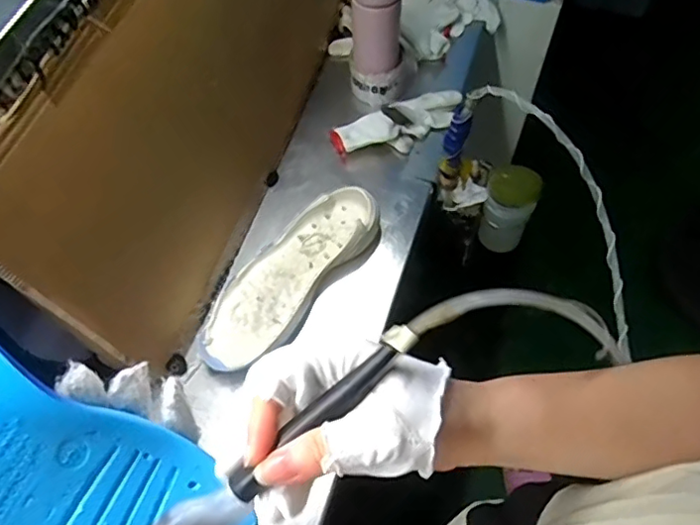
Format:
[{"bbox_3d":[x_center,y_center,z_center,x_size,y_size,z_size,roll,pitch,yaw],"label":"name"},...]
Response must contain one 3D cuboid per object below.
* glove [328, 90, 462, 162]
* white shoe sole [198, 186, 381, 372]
[{"bbox_3d":[0.070,-0.197,0.820,0.186,0.030,0.074,-29,63,-12],"label":"glove"},{"bbox_3d":[-0.075,0.016,0.711,0.101,0.040,0.275,34,68,20],"label":"white shoe sole"}]

